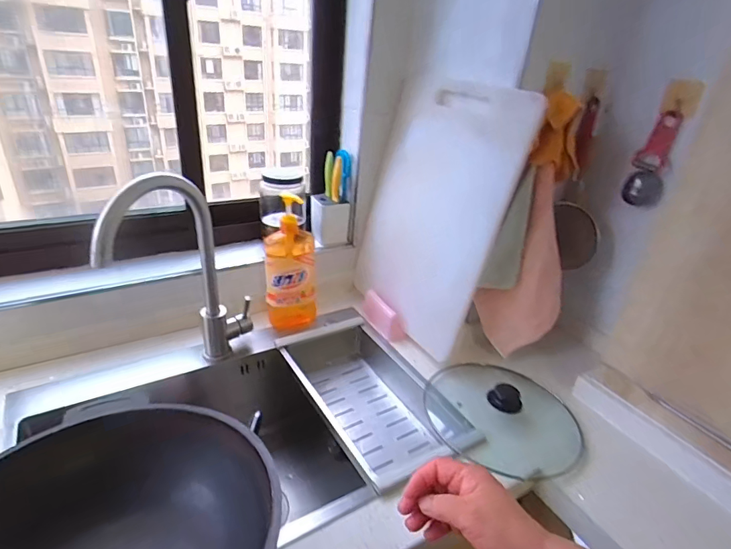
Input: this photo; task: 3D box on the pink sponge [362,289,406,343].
[{"bbox_3d":[0.036,0.089,0.947,0.040,0.065,0.135,-10,31,-26],"label":"pink sponge"}]

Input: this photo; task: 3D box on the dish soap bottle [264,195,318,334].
[{"bbox_3d":[-0.153,-0.014,0.893,0.106,0.279,0.070,0,28,-8],"label":"dish soap bottle"}]

